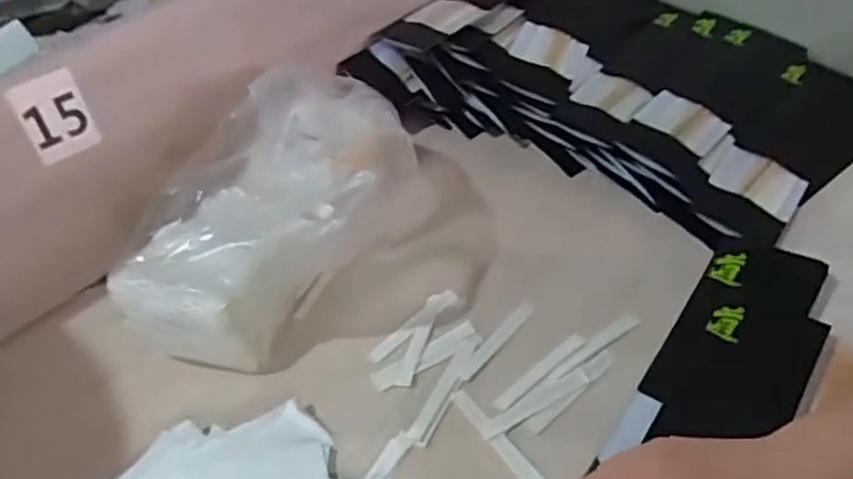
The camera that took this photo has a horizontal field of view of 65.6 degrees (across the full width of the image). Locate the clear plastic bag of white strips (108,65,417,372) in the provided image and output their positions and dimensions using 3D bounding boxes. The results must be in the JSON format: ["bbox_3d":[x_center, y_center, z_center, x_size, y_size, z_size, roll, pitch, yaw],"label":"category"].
[{"bbox_3d":[-0.138,-0.020,0.572,0.154,0.103,0.270,18,52,23],"label":"clear plastic bag of white strips"}]

